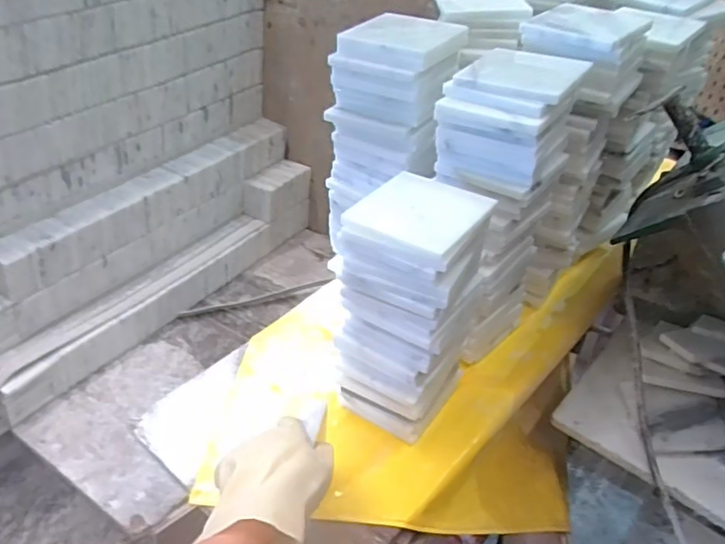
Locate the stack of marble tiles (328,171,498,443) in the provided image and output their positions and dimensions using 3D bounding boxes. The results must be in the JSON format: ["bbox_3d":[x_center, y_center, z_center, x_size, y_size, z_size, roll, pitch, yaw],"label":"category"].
[{"bbox_3d":[0.047,0.035,0.577,0.112,0.261,0.105,22,43,24],"label":"stack of marble tiles"}]

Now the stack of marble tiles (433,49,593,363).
[{"bbox_3d":[0.135,-0.059,0.633,0.141,0.323,0.116,-29,47,-31],"label":"stack of marble tiles"}]

